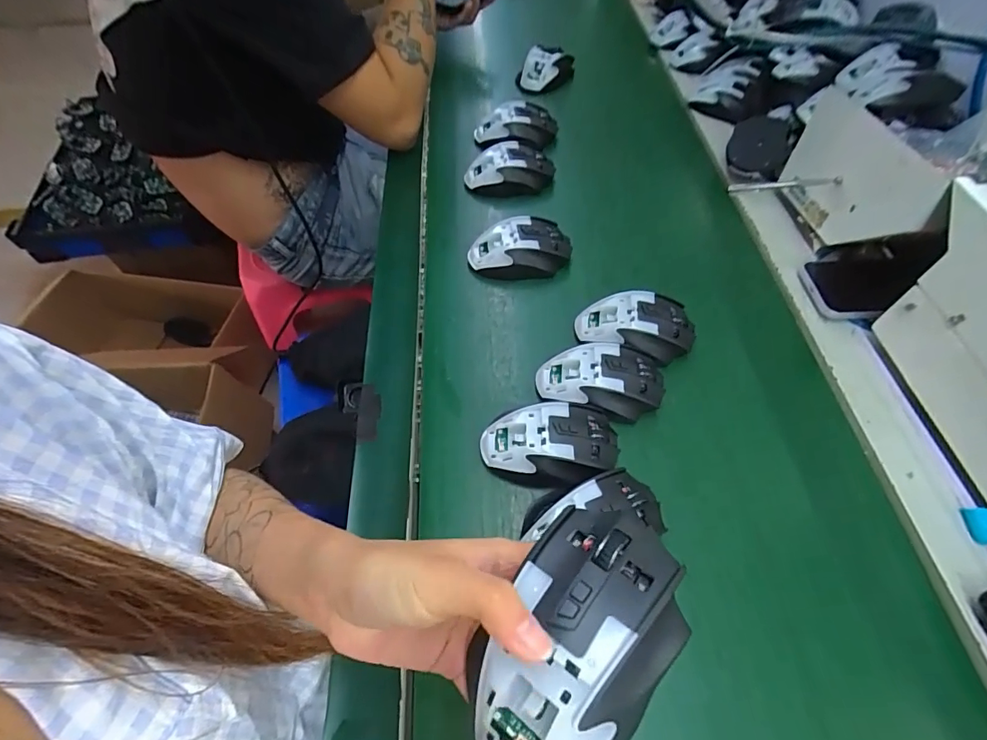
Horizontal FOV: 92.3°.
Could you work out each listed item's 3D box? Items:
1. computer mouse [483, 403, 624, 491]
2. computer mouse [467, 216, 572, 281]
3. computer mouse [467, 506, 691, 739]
[{"bbox_3d":[0.049,0.066,0.402,0.113,0.032,0.068,-4,53,-2],"label":"computer mouse"},{"bbox_3d":[0.030,-0.138,0.543,0.114,0.045,0.061,-2,53,-1],"label":"computer mouse"},{"bbox_3d":[0.034,0.114,0.200,0.066,0.039,0.105,32,60,23],"label":"computer mouse"}]

